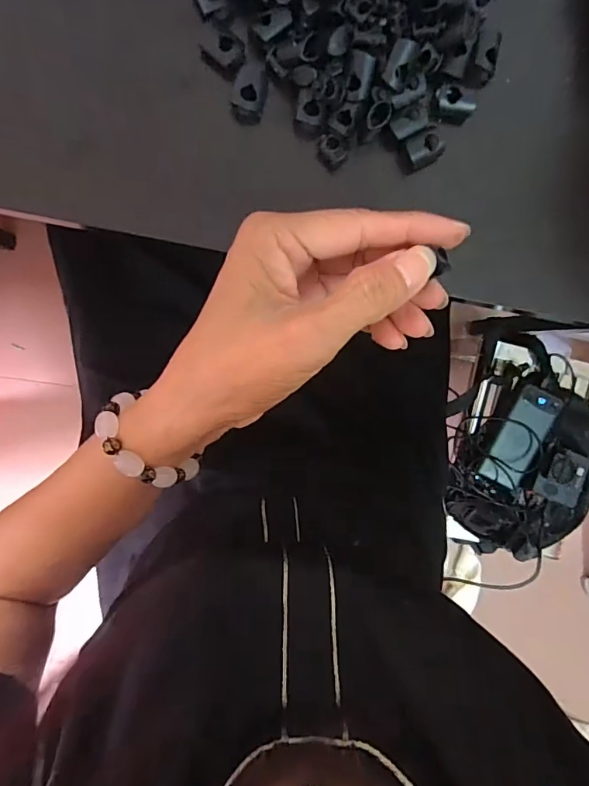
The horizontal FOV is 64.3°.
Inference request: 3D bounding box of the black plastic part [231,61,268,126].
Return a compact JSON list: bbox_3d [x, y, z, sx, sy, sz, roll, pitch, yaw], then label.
[{"bbox_3d":[-0.022,-0.147,0.232,0.015,0.013,0.023,13,95,-7],"label":"black plastic part"}]

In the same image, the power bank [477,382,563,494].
[{"bbox_3d":[0.337,0.067,0.695,0.060,0.024,0.153,27,95,19],"label":"power bank"}]

